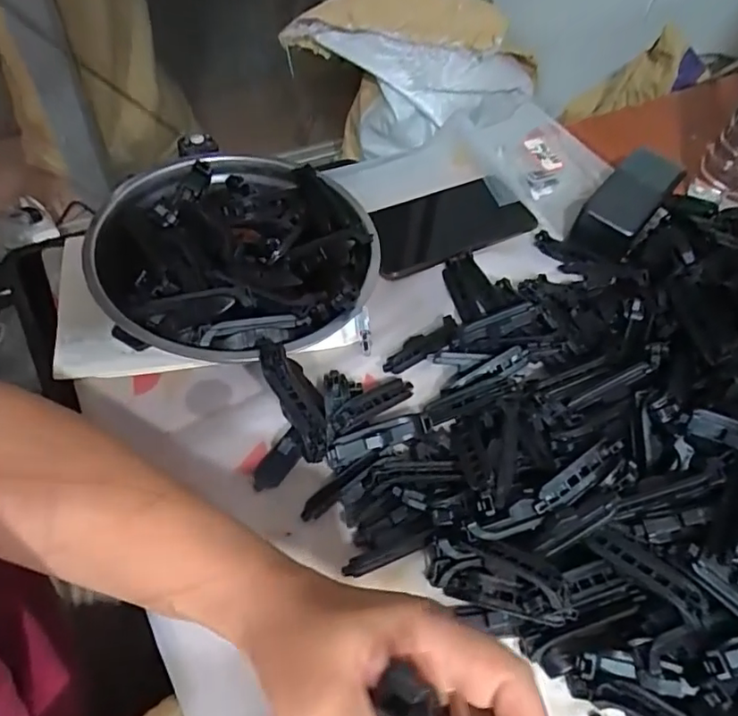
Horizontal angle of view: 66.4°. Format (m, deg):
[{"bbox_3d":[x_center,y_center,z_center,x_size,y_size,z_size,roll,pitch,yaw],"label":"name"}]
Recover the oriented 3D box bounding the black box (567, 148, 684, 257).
[{"bbox_3d":[0.247,-0.149,0.533,0.049,0.052,0.140,36,60,17],"label":"black box"}]

